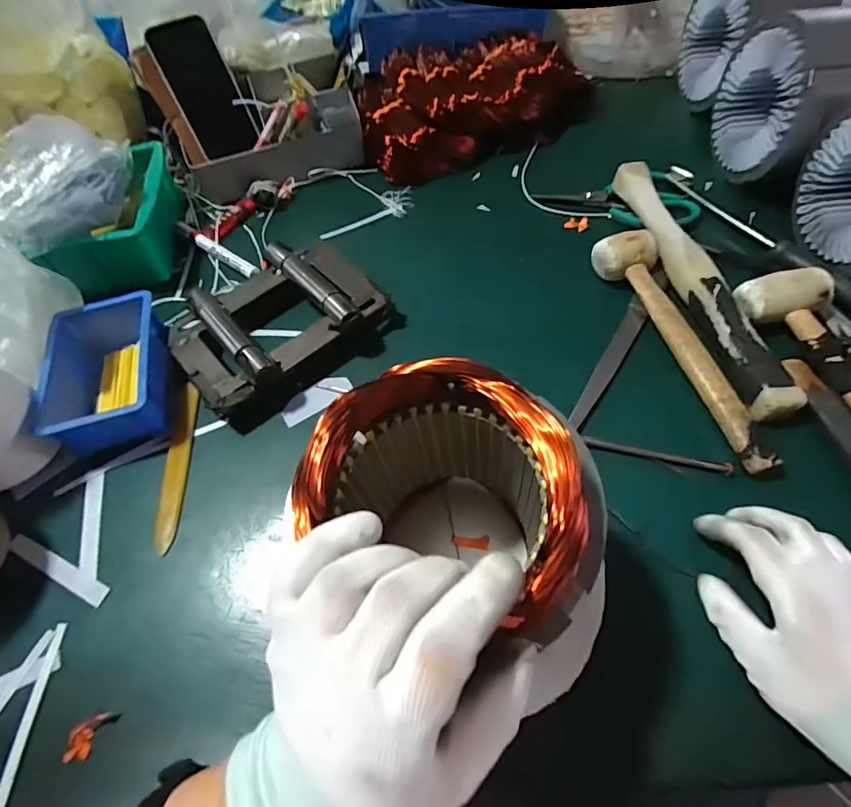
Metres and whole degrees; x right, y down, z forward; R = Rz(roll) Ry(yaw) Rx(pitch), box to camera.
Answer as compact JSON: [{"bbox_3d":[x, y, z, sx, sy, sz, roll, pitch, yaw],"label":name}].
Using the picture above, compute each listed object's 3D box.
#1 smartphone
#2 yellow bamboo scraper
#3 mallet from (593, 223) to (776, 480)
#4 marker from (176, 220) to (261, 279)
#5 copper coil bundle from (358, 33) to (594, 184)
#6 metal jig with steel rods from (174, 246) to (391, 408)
[{"bbox_3d":[-0.259,-0.370,0.563,0.072,0.136,0.015,-27,30,-9],"label":"smartphone"},{"bbox_3d":[-0.224,0.052,0.430,0.018,0.004,0.160,-7,58,0],"label":"yellow bamboo scraper"},{"bbox_3d":[0.237,-0.060,0.429,0.052,0.035,0.256,-17,59,-6],"label":"mallet"},{"bbox_3d":[-0.244,-0.179,0.565,0.153,0.018,0.019,33,67,22],"label":"marker"},{"bbox_3d":[0.068,-0.423,0.662,0.334,0.083,0.193,-21,59,-8],"label":"copper coil bundle"},{"bbox_3d":[-0.150,-0.084,0.480,0.198,0.051,0.145,-38,63,-17],"label":"metal jig with steel rods"}]

